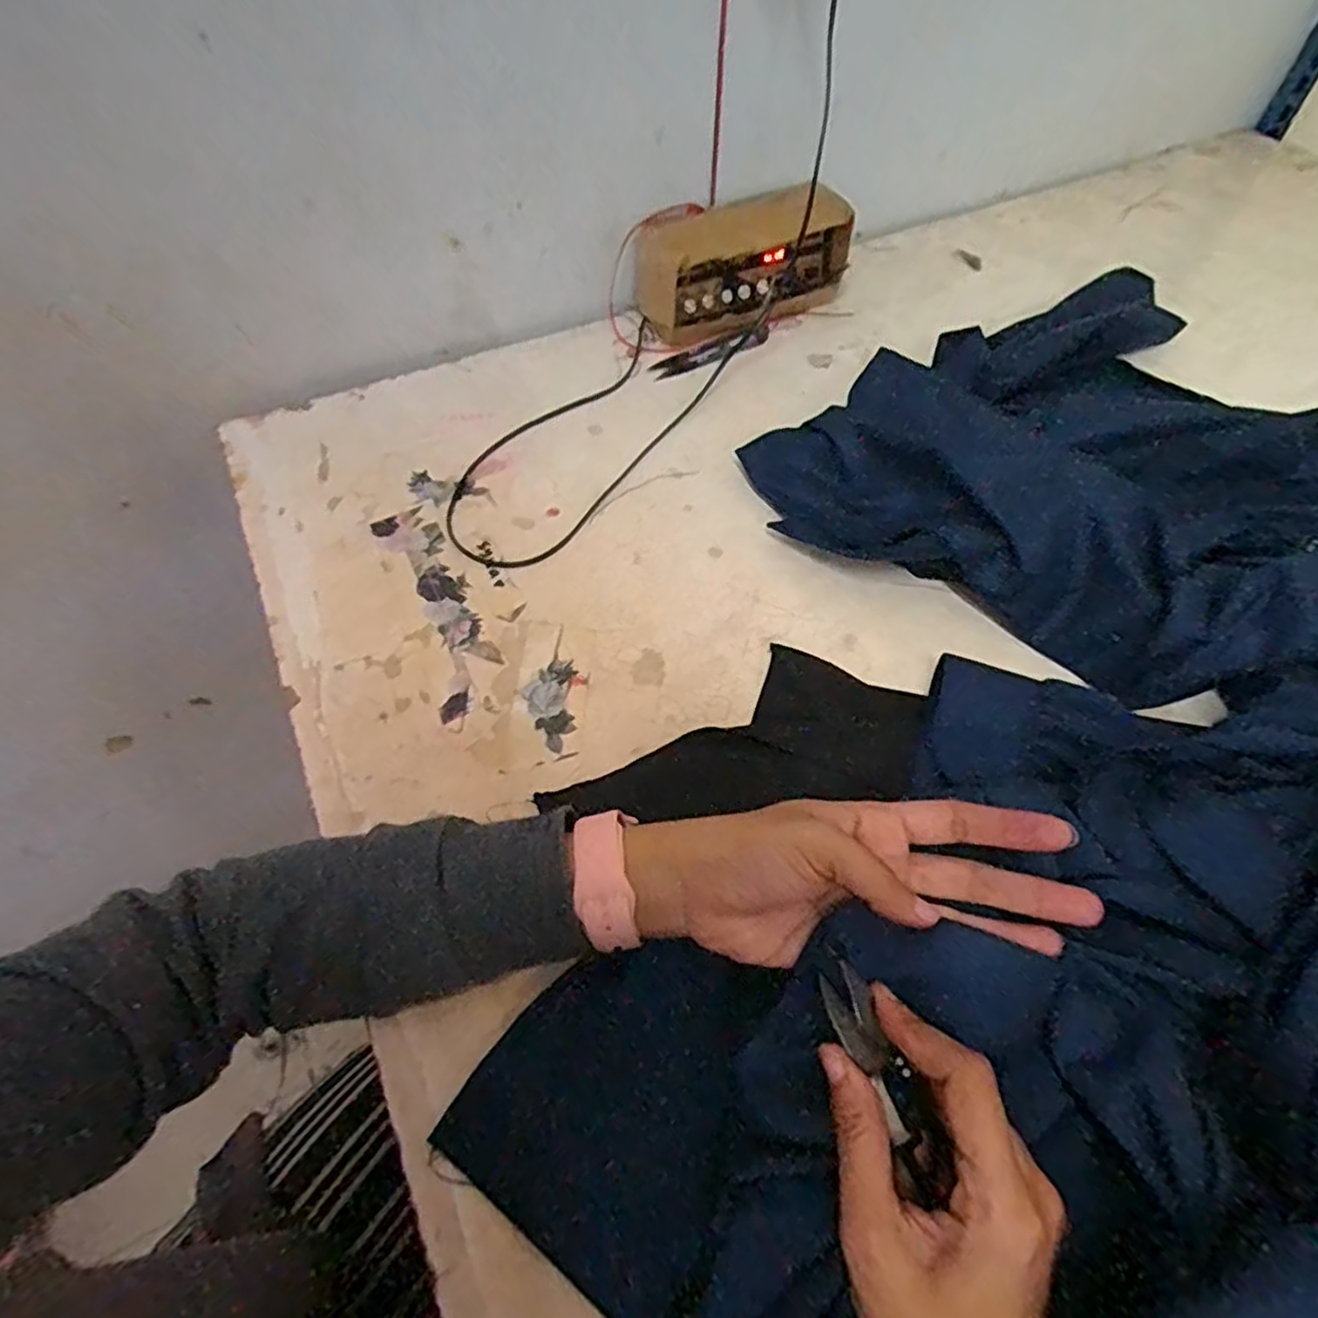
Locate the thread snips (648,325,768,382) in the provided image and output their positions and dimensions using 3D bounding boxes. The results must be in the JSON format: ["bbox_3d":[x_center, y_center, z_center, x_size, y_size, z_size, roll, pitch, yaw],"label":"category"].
[{"bbox_3d":[0.047,-0.269,0.616,0.113,0.007,0.024,-21,58,-12],"label":"thread snips"}]

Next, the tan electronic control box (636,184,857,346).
[{"bbox_3d":[0.076,-0.354,0.629,0.184,0.084,0.077,-23,59,-13],"label":"tan electronic control box"}]

